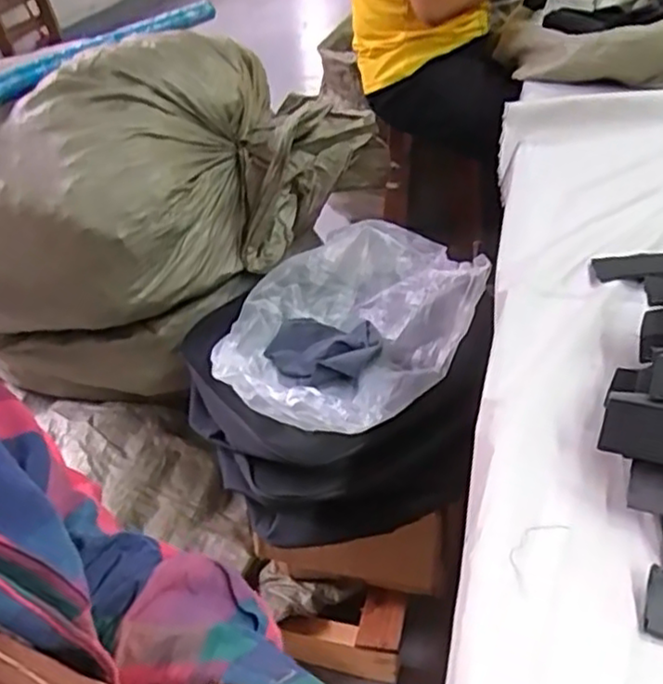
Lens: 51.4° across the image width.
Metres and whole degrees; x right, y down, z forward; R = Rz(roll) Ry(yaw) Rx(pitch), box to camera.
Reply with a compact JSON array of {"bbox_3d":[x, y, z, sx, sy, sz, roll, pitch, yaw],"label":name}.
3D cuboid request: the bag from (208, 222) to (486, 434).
[{"bbox_3d":[0.016,-0.033,1.052,0.326,0.127,0.404,26,47,36],"label":"bag"}]

